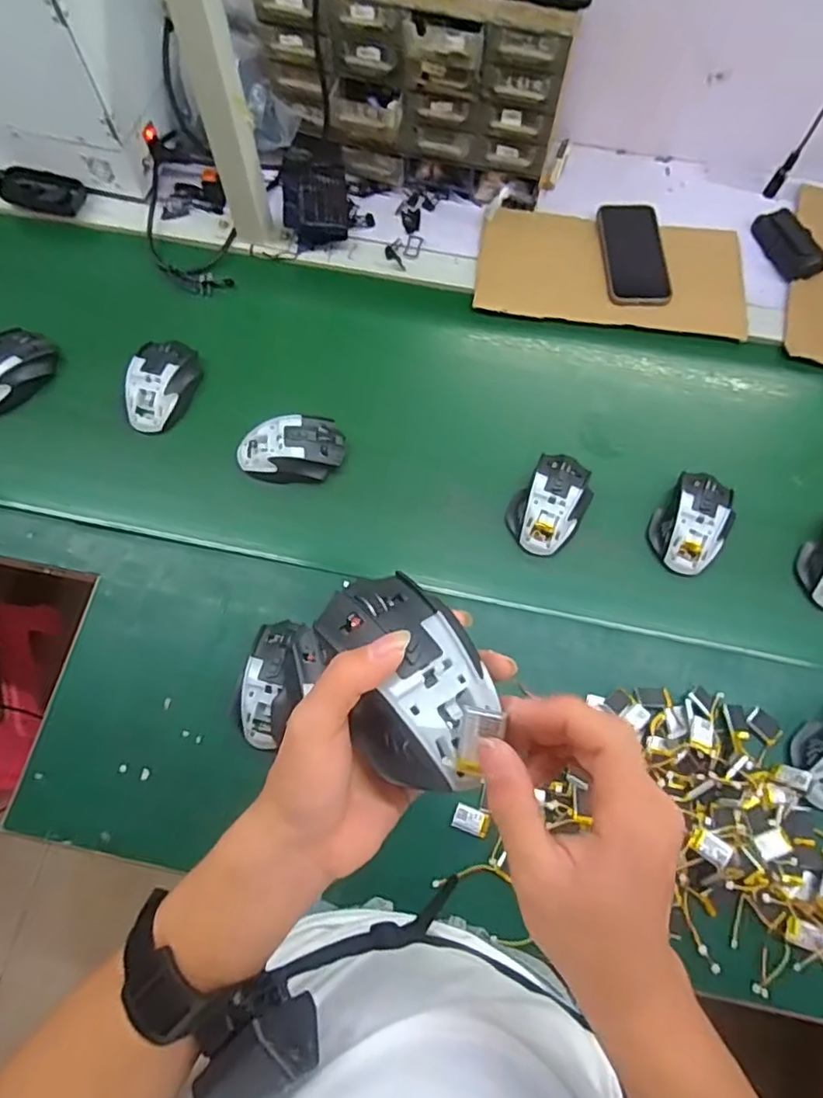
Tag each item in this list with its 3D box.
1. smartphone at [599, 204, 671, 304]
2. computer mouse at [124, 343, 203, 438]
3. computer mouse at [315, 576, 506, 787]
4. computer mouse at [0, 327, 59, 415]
[{"bbox_3d":[0.283,-0.377,0.767,0.079,0.006,0.153,-1,71,-1],"label":"smartphone"},{"bbox_3d":[-0.289,-0.190,0.696,0.068,0.037,0.113,16,71,5],"label":"computer mouse"},{"bbox_3d":[0.000,0.063,0.297,0.067,0.031,0.111,-27,73,-10],"label":"computer mouse"},{"bbox_3d":[-0.476,-0.212,0.705,0.071,0.037,0.120,41,75,12],"label":"computer mouse"}]

